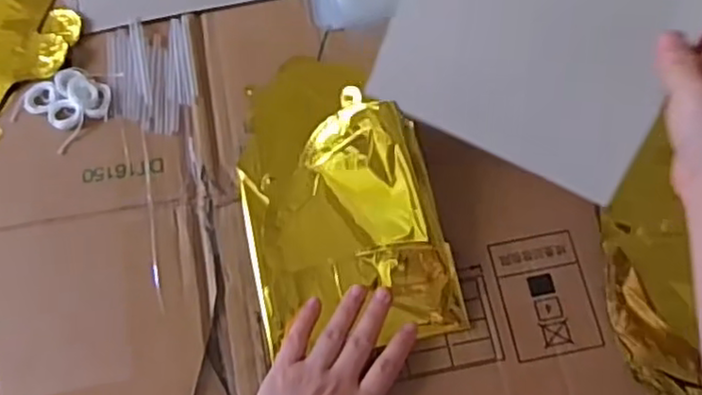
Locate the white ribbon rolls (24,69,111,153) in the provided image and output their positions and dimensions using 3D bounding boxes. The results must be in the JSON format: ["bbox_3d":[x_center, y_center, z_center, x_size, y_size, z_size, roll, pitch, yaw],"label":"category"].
[{"bbox_3d":[-0.229,-0.079,0.556,0.059,0.012,0.060,0,70,0],"label":"white ribbon rolls"}]

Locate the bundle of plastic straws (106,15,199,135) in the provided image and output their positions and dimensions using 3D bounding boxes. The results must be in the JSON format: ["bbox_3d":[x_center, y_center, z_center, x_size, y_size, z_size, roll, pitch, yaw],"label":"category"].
[{"bbox_3d":[-0.165,-0.103,0.570,0.070,0.005,0.106,-11,70,-4],"label":"bundle of plastic straws"}]

